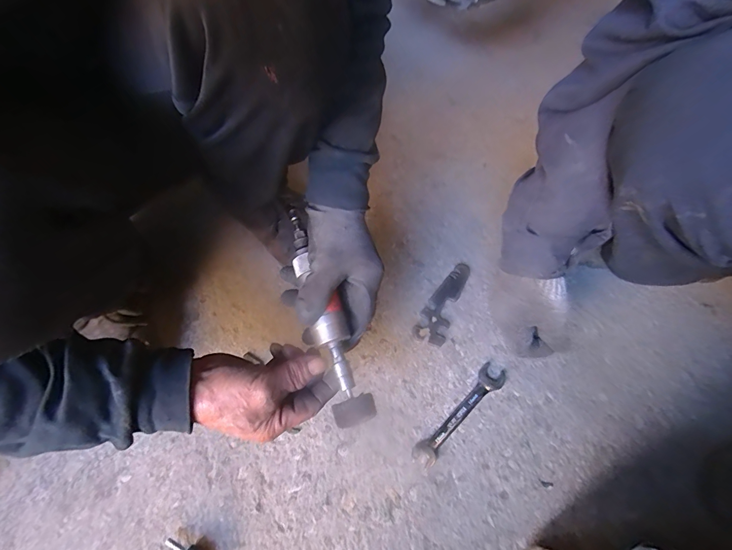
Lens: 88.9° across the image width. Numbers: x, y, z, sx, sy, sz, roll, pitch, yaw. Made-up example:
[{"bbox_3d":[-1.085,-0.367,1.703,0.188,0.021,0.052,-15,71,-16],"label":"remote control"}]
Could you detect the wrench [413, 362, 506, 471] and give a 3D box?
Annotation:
[{"bbox_3d":[0.125,0.179,0.486,0.031,0.009,0.166,41,65,19],"label":"wrench"}]

